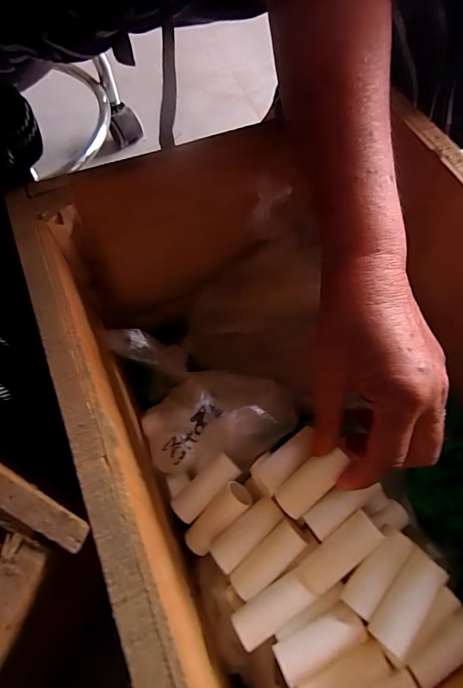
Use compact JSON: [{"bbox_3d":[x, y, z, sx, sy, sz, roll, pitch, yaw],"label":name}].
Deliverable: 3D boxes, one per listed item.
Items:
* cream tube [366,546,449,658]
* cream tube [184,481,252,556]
[{"bbox_3d":[0.105,0.154,0.236,0.020,0.024,0.056,38,69,16],"label":"cream tube"},{"bbox_3d":[-0.010,0.127,0.288,0.021,0.018,0.057,42,70,18],"label":"cream tube"}]

